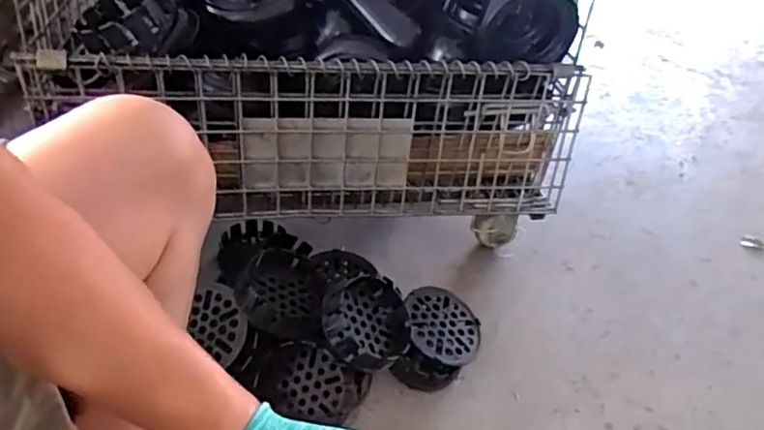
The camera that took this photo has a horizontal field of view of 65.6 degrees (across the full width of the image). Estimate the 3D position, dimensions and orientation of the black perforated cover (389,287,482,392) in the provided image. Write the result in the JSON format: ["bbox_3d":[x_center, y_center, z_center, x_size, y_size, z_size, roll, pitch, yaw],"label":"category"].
[{"bbox_3d":[0.079,0.189,0.922,0.134,0.072,0.154,34,44,0],"label":"black perforated cover"}]

